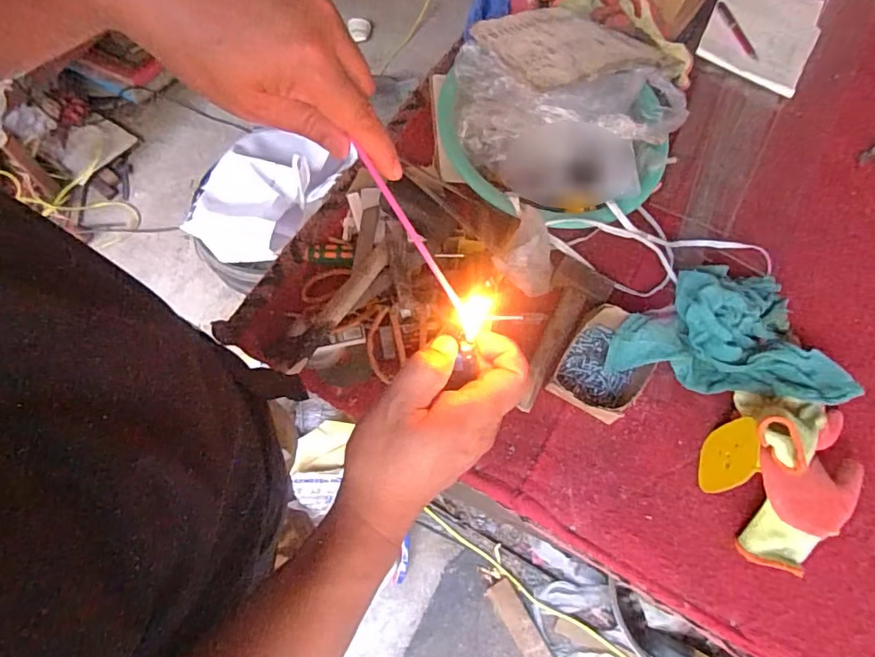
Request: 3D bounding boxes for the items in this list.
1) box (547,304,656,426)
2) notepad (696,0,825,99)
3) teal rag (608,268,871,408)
[{"bbox_3d":[0.213,0.048,0.674,0.103,0.049,0.139,32,70,10],"label":"box"},{"bbox_3d":[0.587,-0.544,0.948,0.184,0.015,0.248,27,73,2],"label":"notepad"},{"bbox_3d":[0.382,-0.008,0.695,0.300,0.066,0.176,10,67,2],"label":"teal rag"}]

